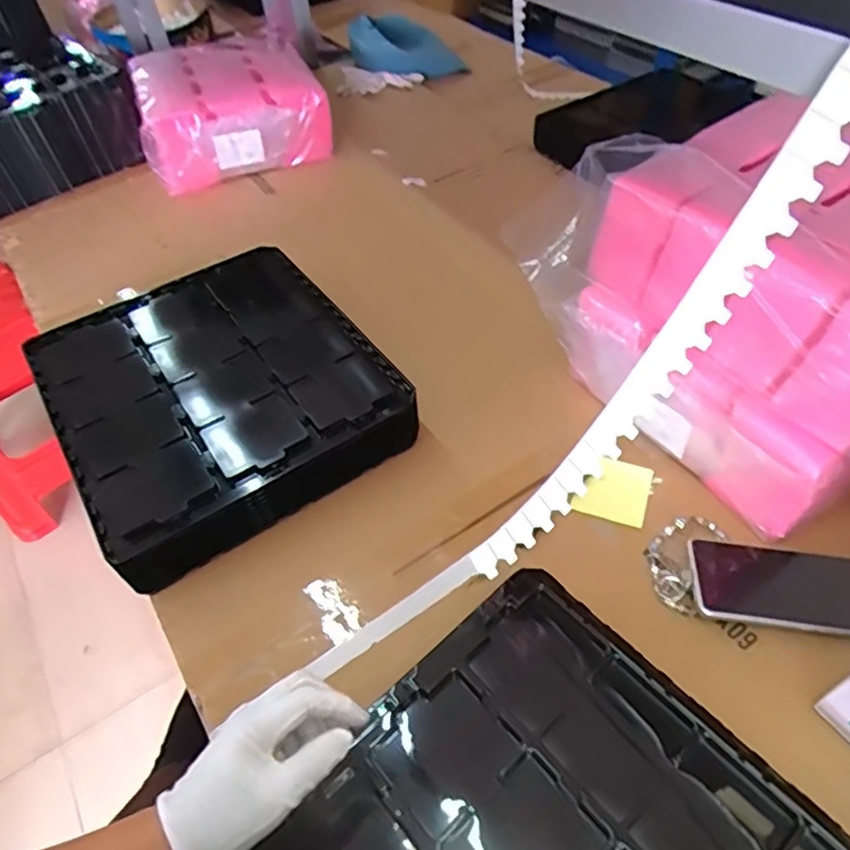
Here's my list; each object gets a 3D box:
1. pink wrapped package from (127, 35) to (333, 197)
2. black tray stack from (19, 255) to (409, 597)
[{"bbox_3d":[-0.364,-0.563,1.132,0.318,0.148,0.257,-28,54,-18],"label":"pink wrapped package"},{"bbox_3d":[-0.243,-0.039,0.748,0.344,0.092,0.362,-31,55,-20],"label":"black tray stack"}]

